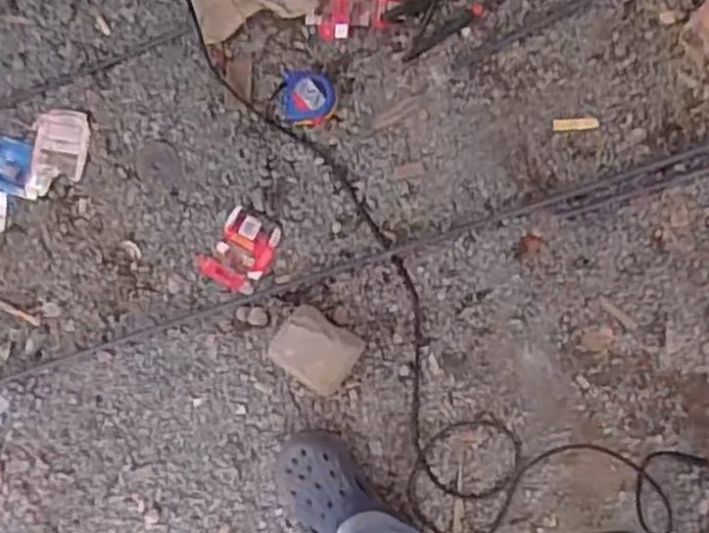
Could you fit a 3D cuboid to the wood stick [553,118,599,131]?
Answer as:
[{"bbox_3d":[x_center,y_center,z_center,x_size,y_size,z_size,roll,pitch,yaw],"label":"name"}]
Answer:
[{"bbox_3d":[0.302,-0.194,0.988,0.059,0.011,0.016,-1,89,6],"label":"wood stick"}]

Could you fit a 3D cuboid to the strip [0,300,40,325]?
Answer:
[{"bbox_3d":[-0.532,0.054,1.084,0.139,0.004,0.013,26,92,6],"label":"strip"}]

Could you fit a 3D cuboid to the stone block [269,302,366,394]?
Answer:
[{"bbox_3d":[-0.055,0.117,1.002,0.112,0.078,0.090,28,92,6],"label":"stone block"}]

